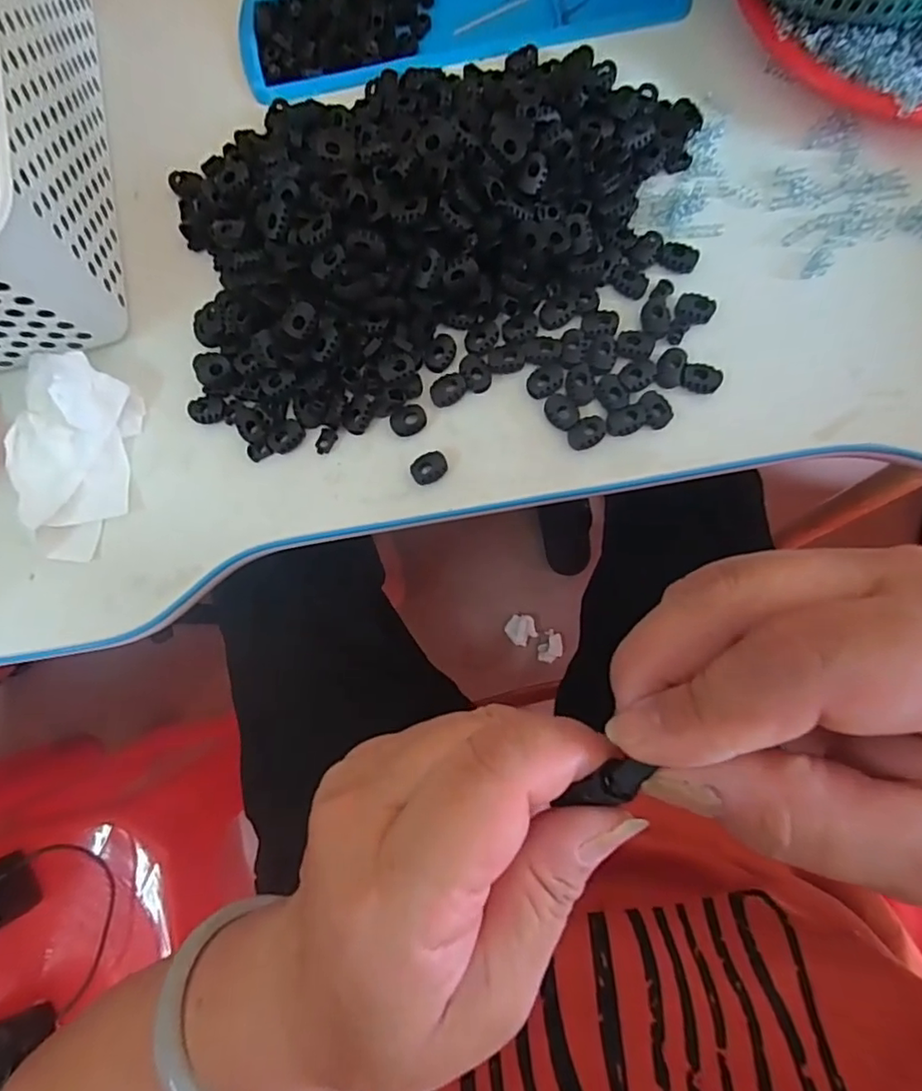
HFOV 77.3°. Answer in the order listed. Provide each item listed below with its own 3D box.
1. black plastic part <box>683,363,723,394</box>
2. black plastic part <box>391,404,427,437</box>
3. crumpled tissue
[{"bbox_3d":[0.140,-0.097,0.334,0.021,0.007,0.015,17,84,6],"label":"black plastic part"},{"bbox_3d":[-0.031,-0.075,0.341,0.020,0.008,0.016,-14,82,2],"label":"black plastic part"},{"bbox_3d":[-0.230,-0.051,0.333,0.066,0.033,0.112,4,83,4],"label":"crumpled tissue"}]

